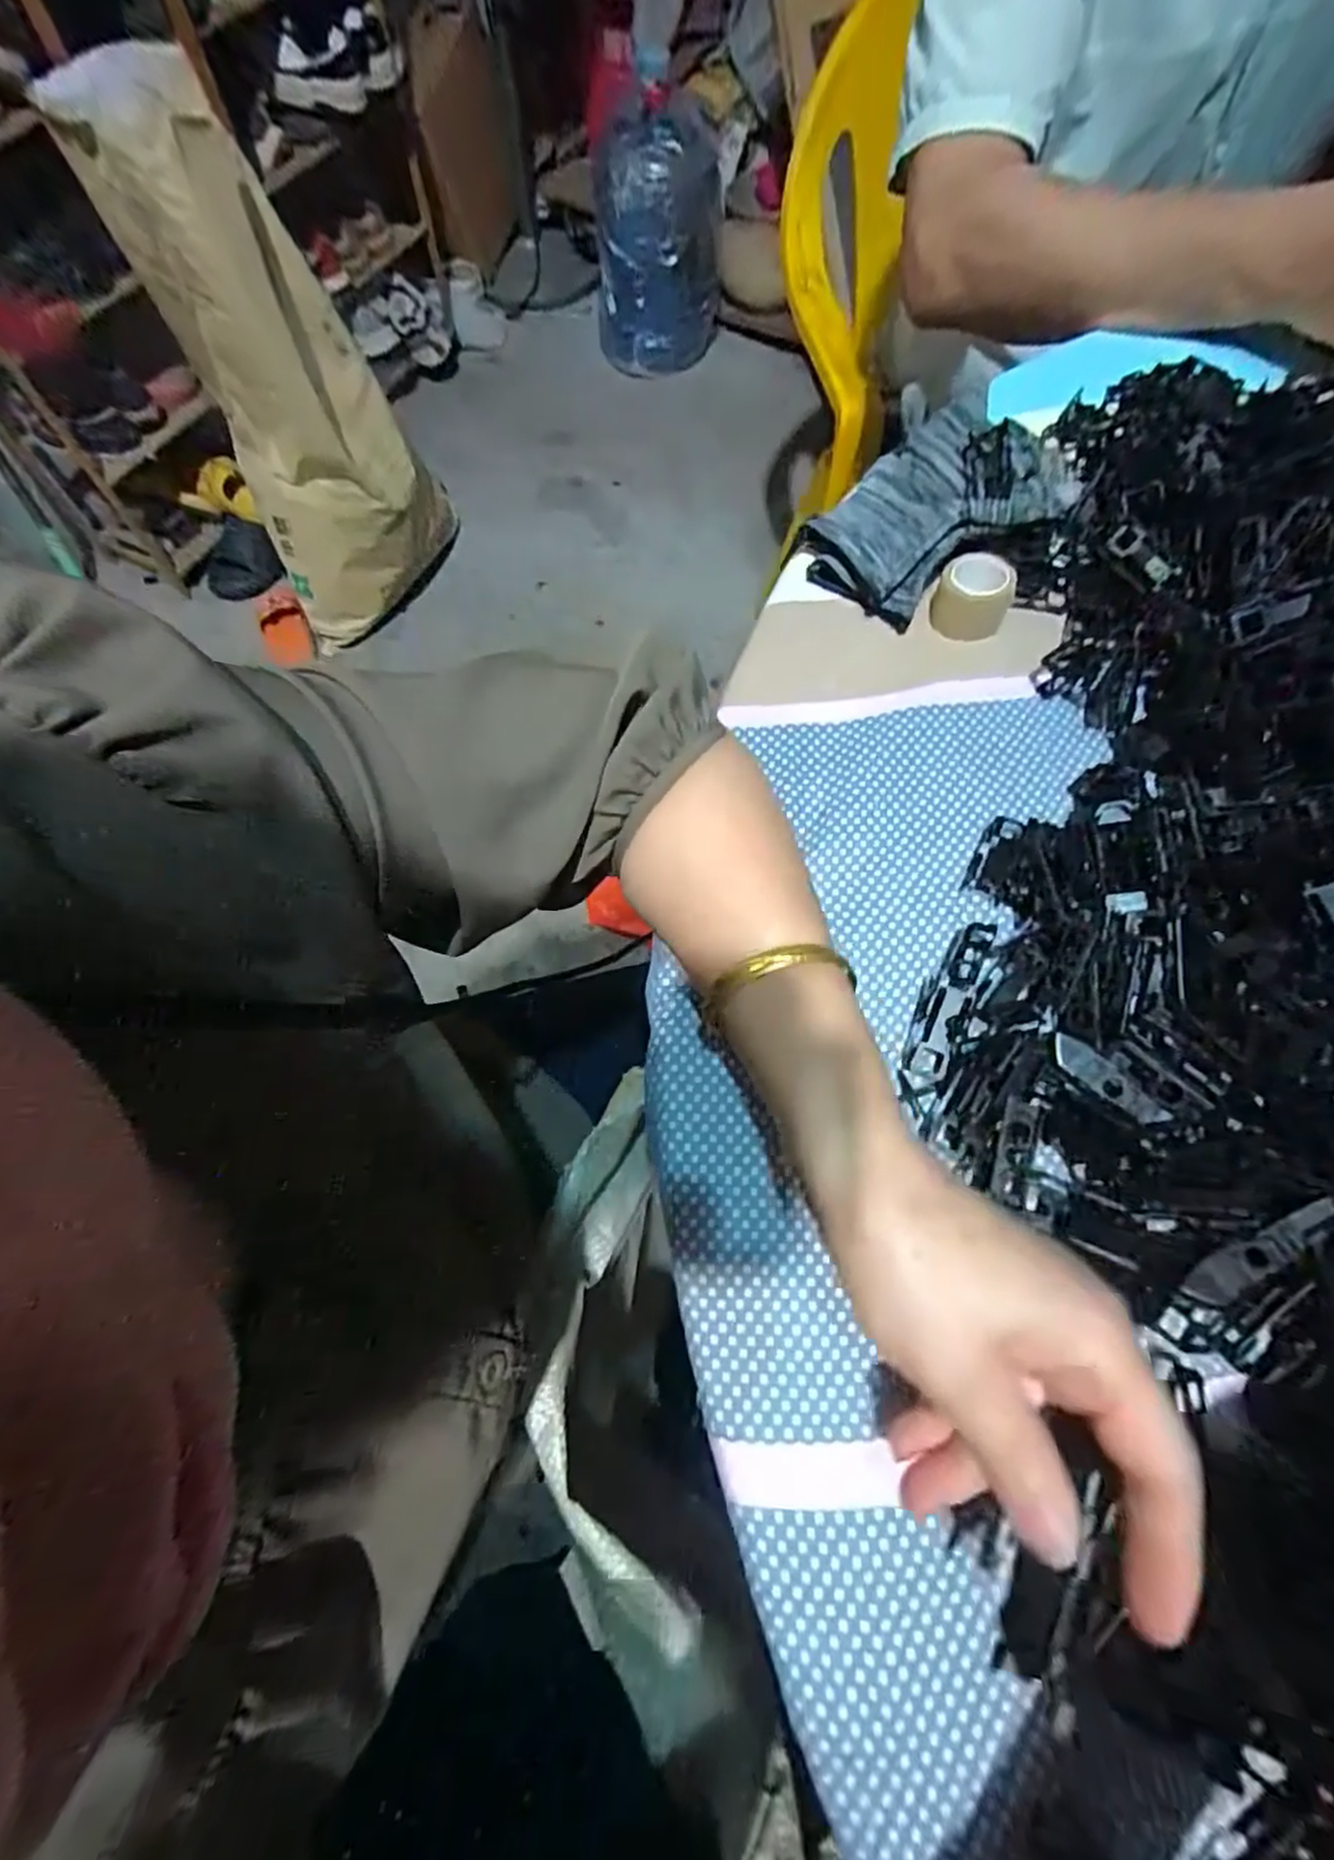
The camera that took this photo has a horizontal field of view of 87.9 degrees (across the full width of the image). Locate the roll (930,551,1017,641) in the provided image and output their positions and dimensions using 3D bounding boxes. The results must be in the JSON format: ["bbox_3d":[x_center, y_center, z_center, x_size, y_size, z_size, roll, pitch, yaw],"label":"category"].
[{"bbox_3d":[0.162,-0.176,0.364,0.037,0.028,0.037,-1,67,2],"label":"roll"}]

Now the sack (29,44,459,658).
[{"bbox_3d":[-0.593,-0.890,1.129,0.350,0.727,0.296,-30,48,-11],"label":"sack"}]

